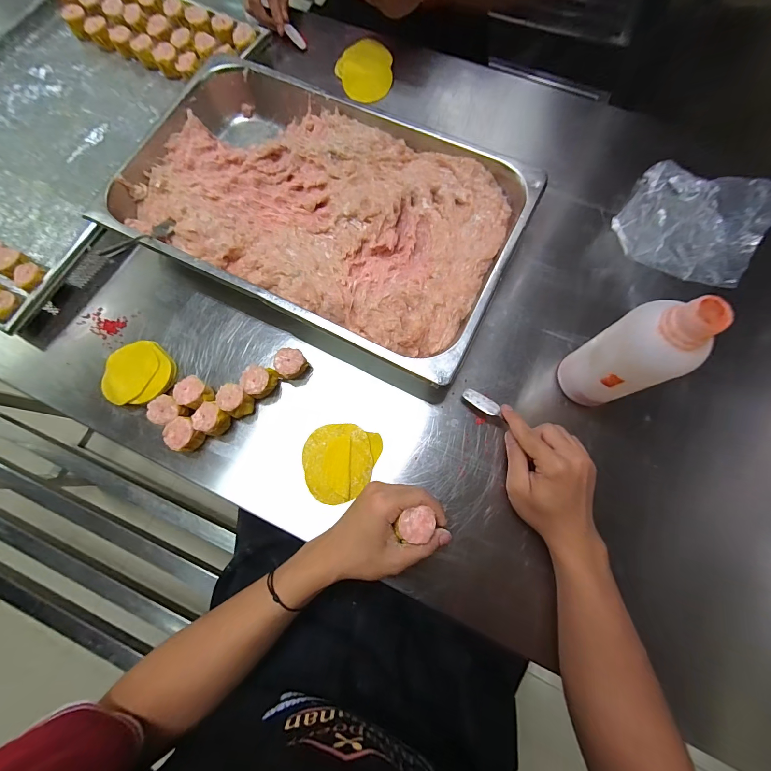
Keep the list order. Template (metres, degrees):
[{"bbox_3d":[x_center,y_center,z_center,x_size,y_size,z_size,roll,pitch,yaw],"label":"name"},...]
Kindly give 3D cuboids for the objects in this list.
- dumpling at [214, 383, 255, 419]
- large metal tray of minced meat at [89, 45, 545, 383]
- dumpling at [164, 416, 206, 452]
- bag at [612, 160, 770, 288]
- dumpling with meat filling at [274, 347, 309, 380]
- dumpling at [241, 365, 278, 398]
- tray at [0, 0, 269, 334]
[{"bbox_3d":[-0.185,0.019,0.417,0.039,0.036,0.032,37,78,10],"label":"dumpling"},{"bbox_3d":[-0.093,-0.244,0.468,0.527,0.069,0.329,26,77,7],"label":"large metal tray of minced meat"},{"bbox_3d":[-0.242,0.058,0.407,0.035,0.026,0.037,0,75,0],"label":"dumpling"},{"bbox_3d":[0.396,-0.218,0.431,0.153,0.033,0.140,31,98,21],"label":"bag"},{"bbox_3d":[-0.119,-0.027,0.428,0.034,0.035,0.037,0,75,0],"label":"dumpling with meat filling"},{"bbox_3d":[-0.158,-0.004,0.425,0.034,0.032,0.039,21,76,6],"label":"dumpling"},{"bbox_3d":[-0.525,-0.417,0.543,0.405,0.066,0.587,28,77,8],"label":"tray"}]

